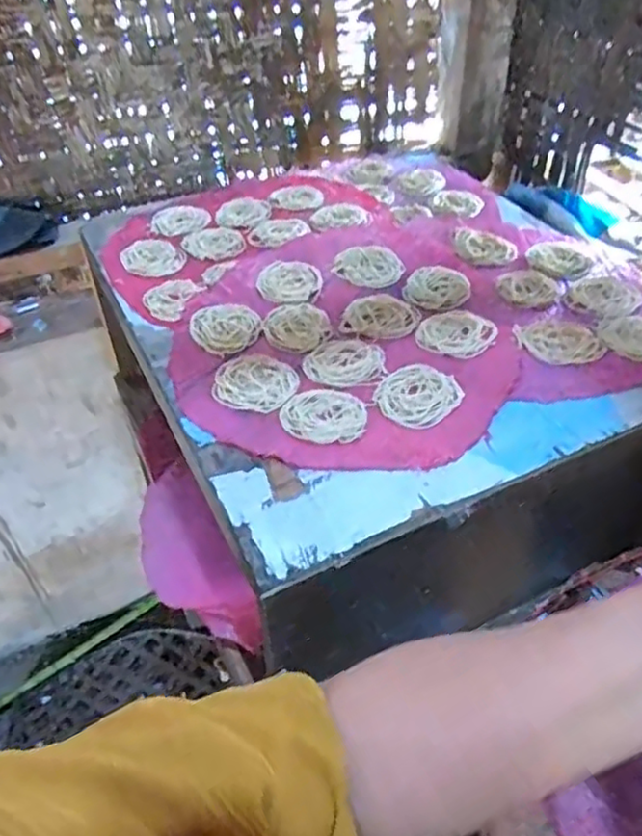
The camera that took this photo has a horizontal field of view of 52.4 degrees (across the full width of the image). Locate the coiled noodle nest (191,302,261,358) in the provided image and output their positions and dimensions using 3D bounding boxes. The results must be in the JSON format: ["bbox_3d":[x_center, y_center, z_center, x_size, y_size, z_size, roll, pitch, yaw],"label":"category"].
[{"bbox_3d":[-0.098,-0.095,0.672,0.073,0.007,0.075,-1,44,1],"label":"coiled noodle nest"}]

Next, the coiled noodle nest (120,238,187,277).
[{"bbox_3d":[-0.201,-0.194,0.773,0.071,0.007,0.081,-29,50,-26],"label":"coiled noodle nest"}]

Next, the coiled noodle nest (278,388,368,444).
[{"bbox_3d":[0.003,-0.003,0.573,0.072,0.004,0.064,5,44,7],"label":"coiled noodle nest"}]

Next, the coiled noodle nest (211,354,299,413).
[{"bbox_3d":[-0.060,-0.034,0.605,0.074,0.006,0.077,-1,44,1],"label":"coiled noodle nest"}]

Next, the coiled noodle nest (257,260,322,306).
[{"bbox_3d":[-0.035,-0.150,0.719,0.068,0.011,0.073,1,44,2],"label":"coiled noodle nest"}]

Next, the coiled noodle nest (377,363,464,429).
[{"bbox_3d":[0.087,-0.021,0.590,0.076,0.009,0.066,-32,51,-27],"label":"coiled noodle nest"}]

